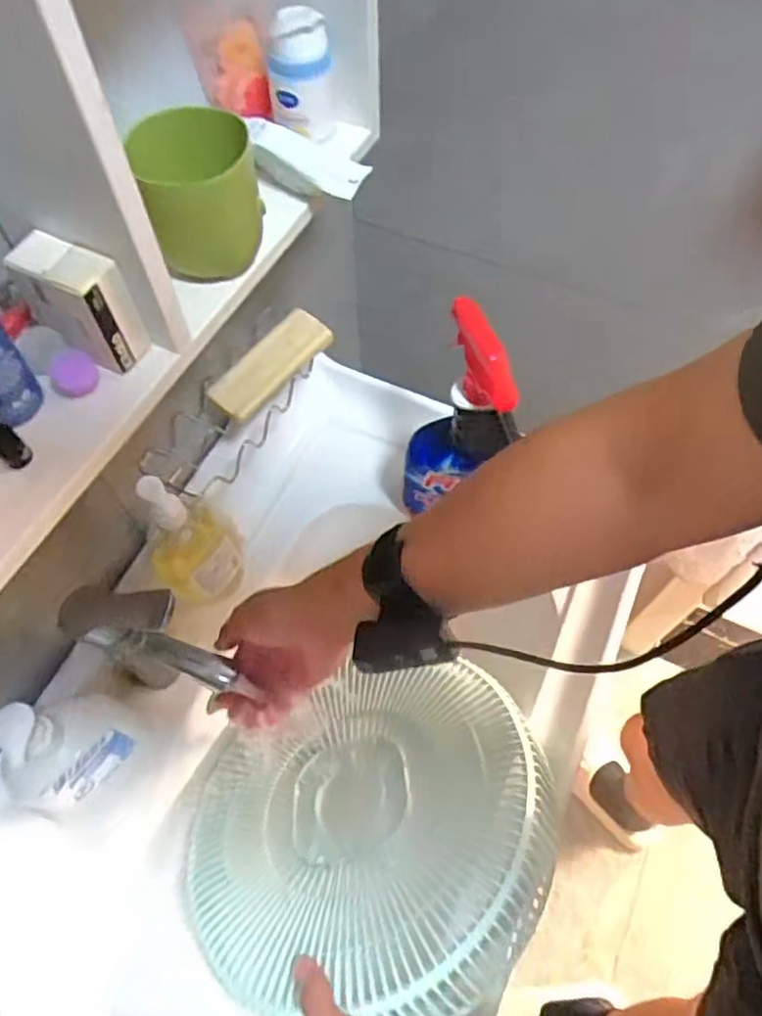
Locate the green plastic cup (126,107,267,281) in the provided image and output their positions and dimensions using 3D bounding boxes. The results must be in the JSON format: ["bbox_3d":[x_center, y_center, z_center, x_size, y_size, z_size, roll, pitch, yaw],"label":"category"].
[{"bbox_3d":[-0.113,-0.200,0.428,0.067,0.078,0.065,0,61,0],"label":"green plastic cup"}]

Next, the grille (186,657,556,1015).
[{"bbox_3d":[-0.022,0.280,0.592,0.331,0.047,0.279,-13,40,15],"label":"grille"}]

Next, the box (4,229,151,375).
[{"bbox_3d":[-0.174,-0.119,0.392,0.058,0.065,0.033,30,65,15],"label":"box"}]

